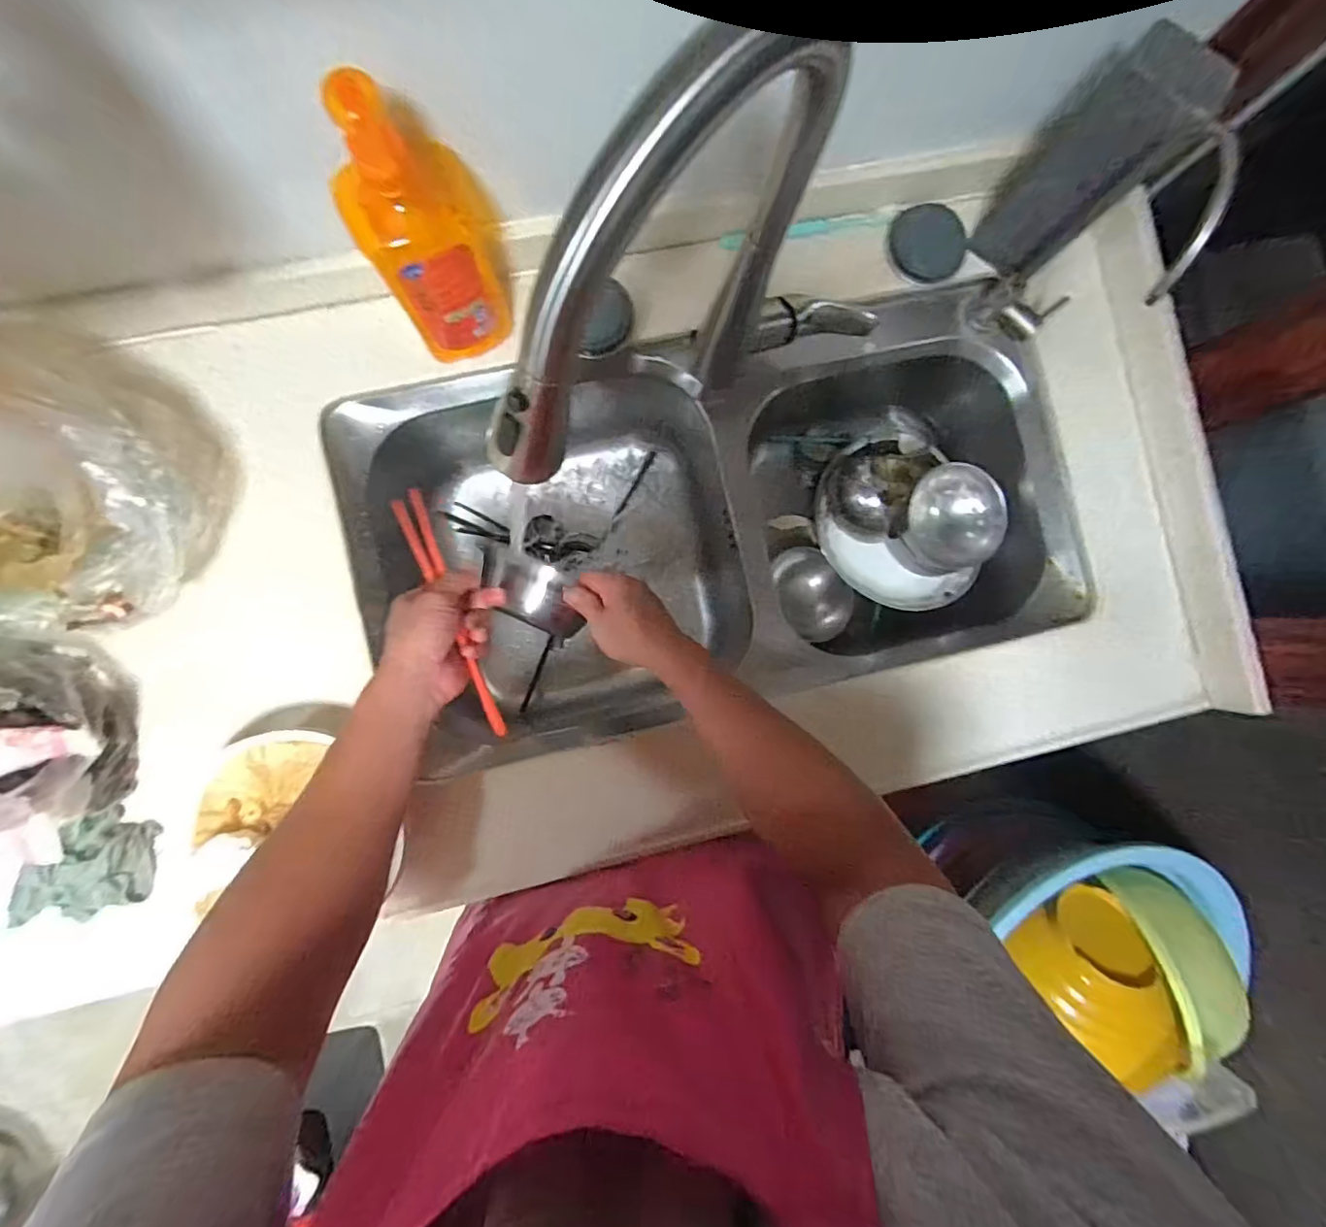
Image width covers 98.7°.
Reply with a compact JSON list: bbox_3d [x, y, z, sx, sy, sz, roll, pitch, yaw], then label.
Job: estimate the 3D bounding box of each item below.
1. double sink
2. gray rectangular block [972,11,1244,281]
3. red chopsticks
[{"bbox_3d":[0.116,-0.134,0.717,0.787,0.212,0.425,-13,89,-2],"label":"double sink"},{"bbox_3d":[0.373,-0.393,0.504,0.070,0.182,0.085,-38,90,-2],"label":"gray rectangular block"},{"bbox_3d":[-0.190,-0.004,0.513,0.029,0.016,0.246,-26,79,-3],"label":"red chopsticks"}]

